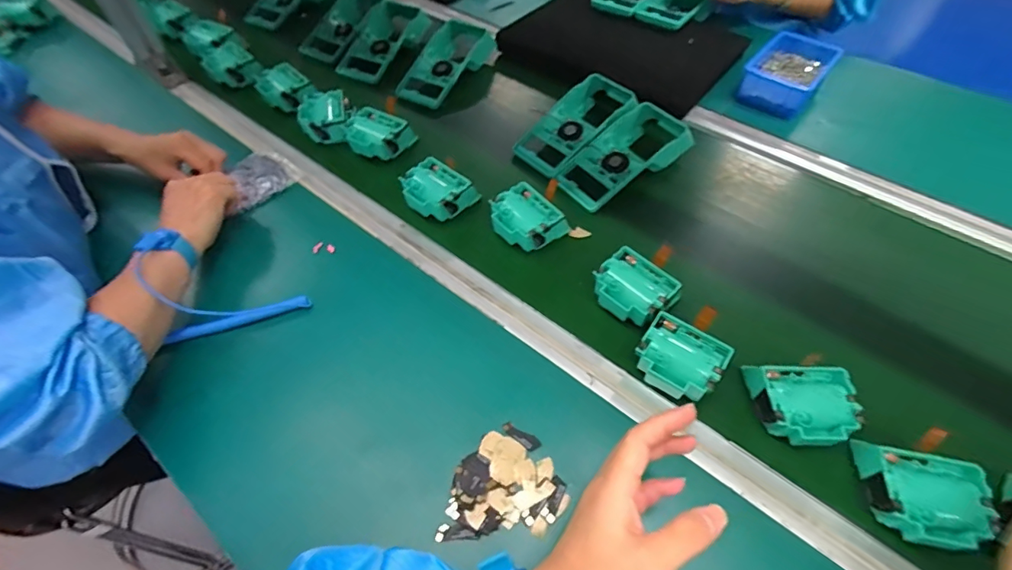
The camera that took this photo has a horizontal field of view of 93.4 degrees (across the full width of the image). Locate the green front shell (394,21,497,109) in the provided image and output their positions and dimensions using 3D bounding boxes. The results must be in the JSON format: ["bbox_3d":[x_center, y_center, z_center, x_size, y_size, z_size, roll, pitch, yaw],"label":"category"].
[{"bbox_3d":[-0.106,-0.372,0.800,0.096,0.041,0.197,27,61,17],"label":"green front shell"}]

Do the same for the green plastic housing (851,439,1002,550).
[{"bbox_3d":[0.332,0.166,0.379,0.075,0.033,0.076,9,58,7],"label":"green plastic housing"}]

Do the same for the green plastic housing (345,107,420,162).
[{"bbox_3d":[-0.185,-0.214,0.686,0.107,0.040,0.085,19,59,13],"label":"green plastic housing"}]

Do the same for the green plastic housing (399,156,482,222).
[{"bbox_3d":[-0.085,-0.117,0.601,0.091,0.043,0.069,30,62,18],"label":"green plastic housing"}]

